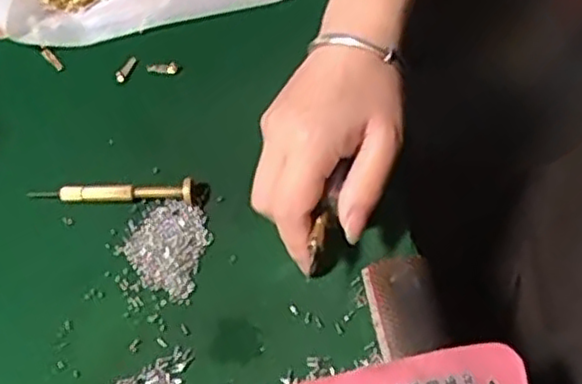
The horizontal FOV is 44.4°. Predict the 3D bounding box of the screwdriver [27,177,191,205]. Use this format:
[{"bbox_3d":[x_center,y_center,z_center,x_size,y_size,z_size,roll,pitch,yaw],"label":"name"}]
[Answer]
[{"bbox_3d":[-0.099,0.002,0.392,0.091,0.013,0.010,-1,59,1],"label":"screwdriver"}]

